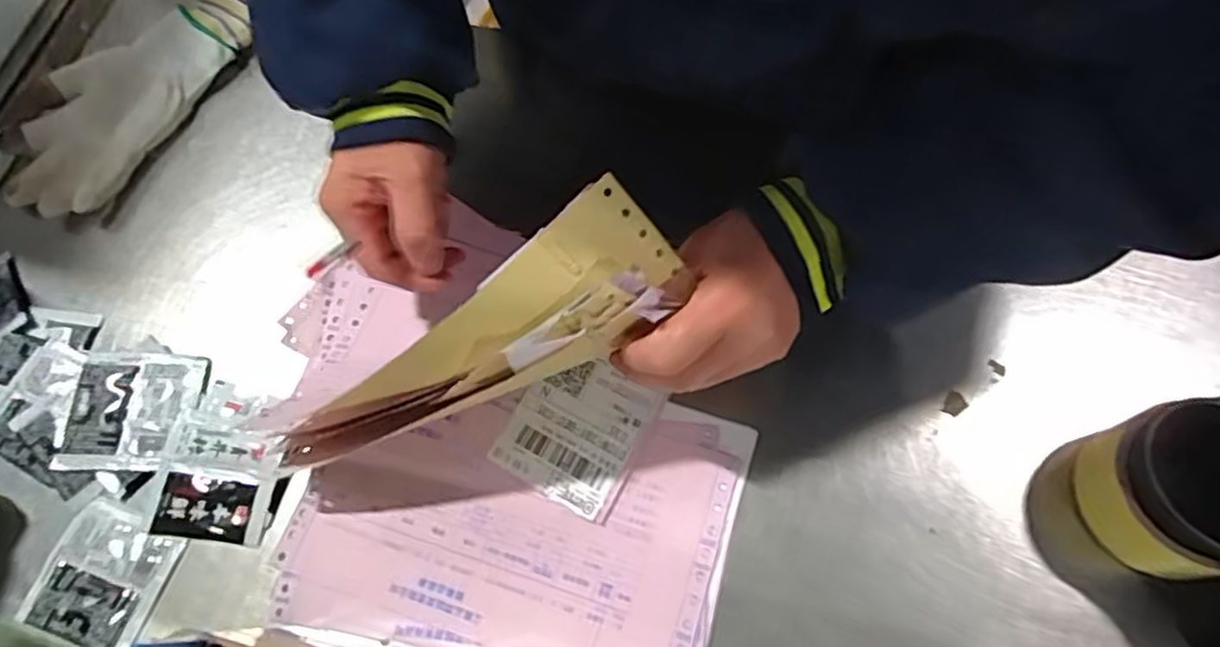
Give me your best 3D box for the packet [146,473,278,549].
[{"bbox_3d":[-0.235,0.109,0.406,0.066,0.006,0.045,5,67,4],"label":"packet"}]

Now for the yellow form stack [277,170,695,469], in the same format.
[{"bbox_3d":[-0.074,0.020,0.340,0.230,0.054,0.058,-31,67,13],"label":"yellow form stack"}]

